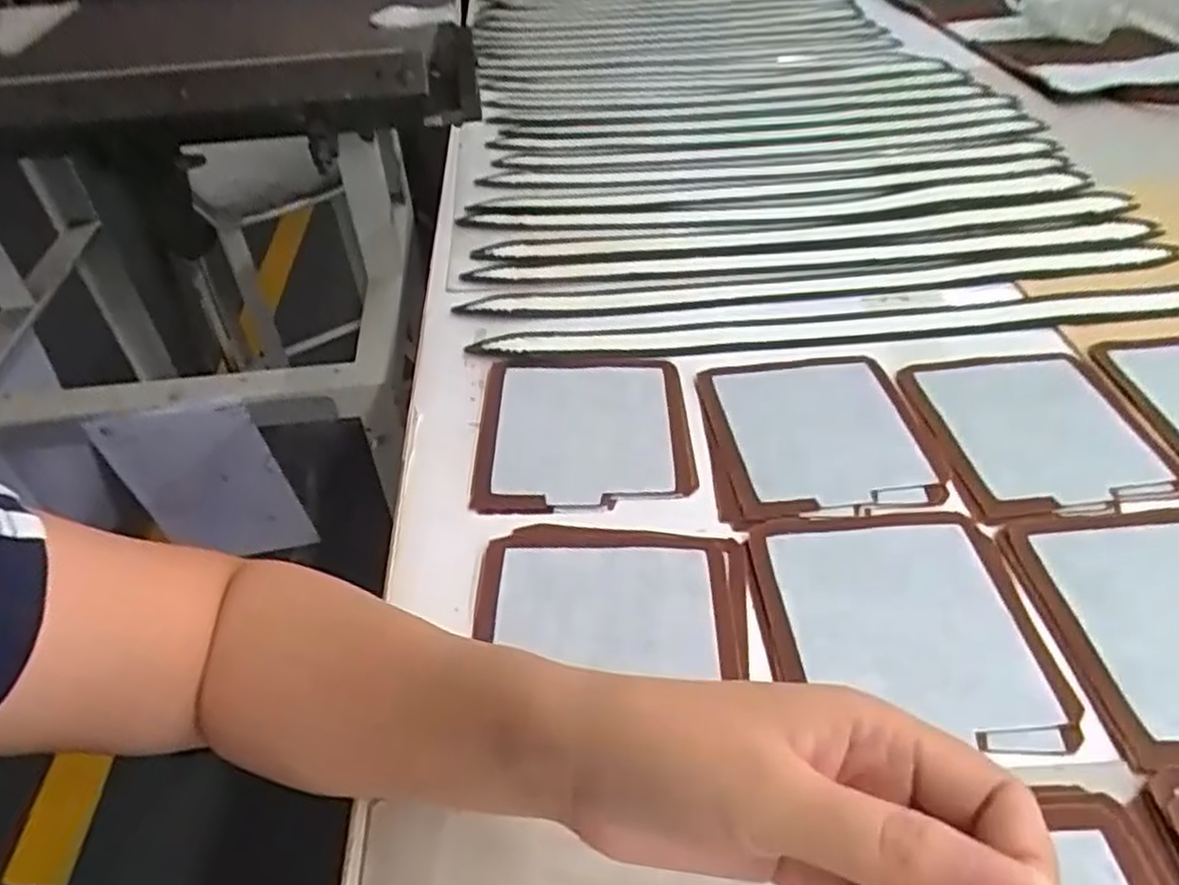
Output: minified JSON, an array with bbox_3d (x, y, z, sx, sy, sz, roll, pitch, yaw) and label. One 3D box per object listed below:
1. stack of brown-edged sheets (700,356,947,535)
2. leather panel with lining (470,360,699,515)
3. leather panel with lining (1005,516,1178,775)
[{"bbox_3d":[0.137,-0.005,0.477,0.130,0.008,0.129,-6,45,-2],"label":"stack of brown-edged sheets"},{"bbox_3d":[-0.003,-0.009,0.483,0.130,0.010,0.132,-1,44,-1],"label":"leather panel with lining"},{"bbox_3d":[0.289,0.084,0.368,0.122,0.004,0.128,-5,42,1],"label":"leather panel with lining"}]

